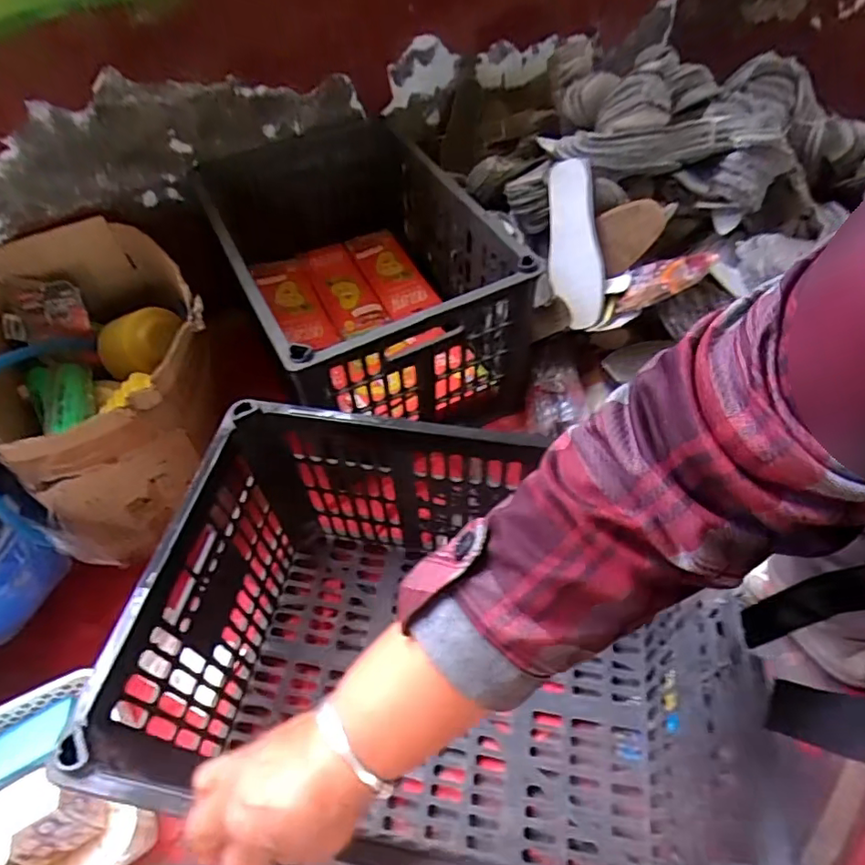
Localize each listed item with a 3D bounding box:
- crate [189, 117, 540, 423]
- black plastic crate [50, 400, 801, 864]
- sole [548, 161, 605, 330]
[{"bbox_3d":[-0.123,-0.258,0.909,0.357,0.246,0.569,-22,55,-12],"label":"crate"},{"bbox_3d":[0.005,0.209,0.551,0.476,0.277,0.336,7,54,9],"label":"black plastic crate"},{"bbox_3d":[0.196,-0.262,0.777,0.072,0.016,0.228,-6,89,0],"label":"sole"}]

